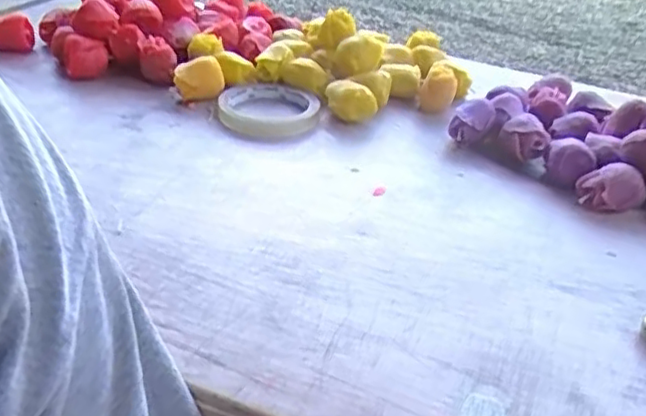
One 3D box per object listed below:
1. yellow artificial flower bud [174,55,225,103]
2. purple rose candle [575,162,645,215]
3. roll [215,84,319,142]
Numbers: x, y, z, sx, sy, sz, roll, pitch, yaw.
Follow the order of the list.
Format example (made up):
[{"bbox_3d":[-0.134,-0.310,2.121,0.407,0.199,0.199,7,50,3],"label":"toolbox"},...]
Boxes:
[{"bbox_3d":[-0.117,-0.120,0.626,0.044,0.035,0.030,-4,35,-13],"label":"yellow artificial flower bud"},{"bbox_3d":[0.223,-0.016,0.512,0.047,0.032,0.030,-2,34,-11],"label":"purple rose candle"},{"bbox_3d":[-0.056,-0.092,0.615,0.096,0.019,0.096,4,34,-2],"label":"roll"}]

